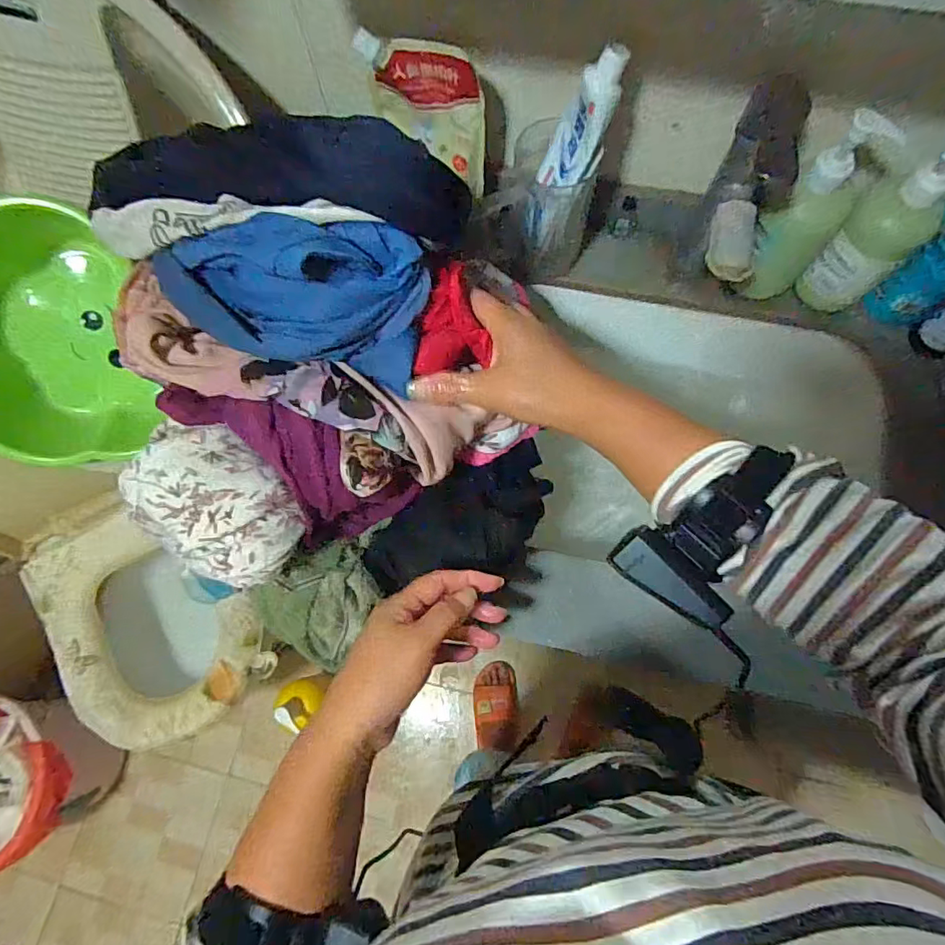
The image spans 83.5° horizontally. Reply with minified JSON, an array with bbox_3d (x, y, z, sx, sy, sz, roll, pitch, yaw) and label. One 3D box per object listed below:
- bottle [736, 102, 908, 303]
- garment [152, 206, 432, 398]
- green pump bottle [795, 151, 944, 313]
[{"bbox_3d":[0.297,-0.228,0.476,0.062,0.171,0.058,-38,76,-9],"label":"bottle"},{"bbox_3d":[-0.119,-0.120,0.342,0.171,0.064,0.083,11,74,4],"label":"garment"},{"bbox_3d":[0.365,-0.216,0.466,0.052,0.171,0.063,-38,76,-9],"label":"green pump bottle"}]

